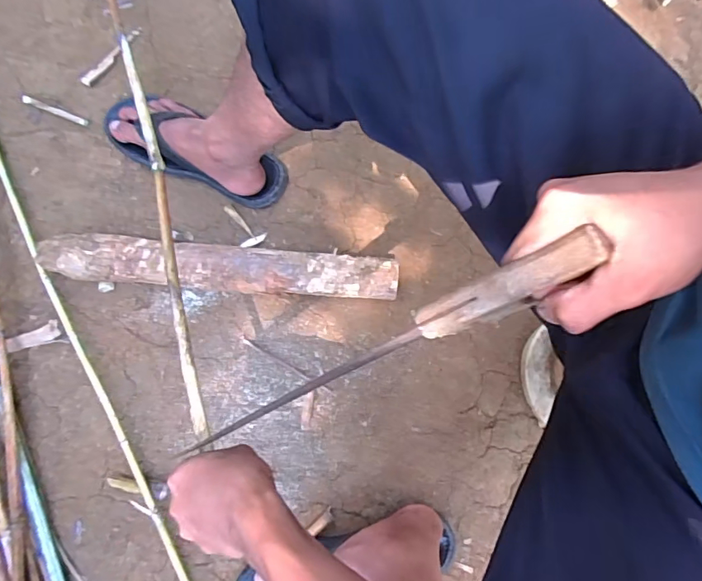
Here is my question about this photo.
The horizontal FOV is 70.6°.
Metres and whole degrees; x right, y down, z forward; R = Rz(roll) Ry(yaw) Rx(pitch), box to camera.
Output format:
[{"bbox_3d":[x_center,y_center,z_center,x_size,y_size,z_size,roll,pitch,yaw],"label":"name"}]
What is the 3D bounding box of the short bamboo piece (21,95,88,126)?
[{"bbox_3d":[-0.463,-0.283,0.773,0.110,0.007,0.013,20,79,5],"label":"short bamboo piece"}]

